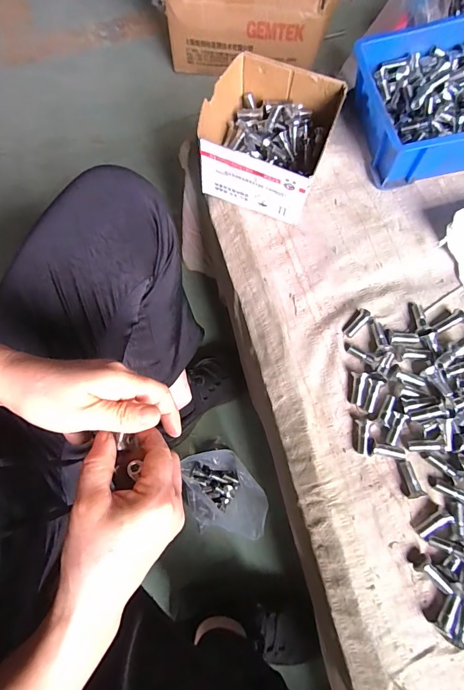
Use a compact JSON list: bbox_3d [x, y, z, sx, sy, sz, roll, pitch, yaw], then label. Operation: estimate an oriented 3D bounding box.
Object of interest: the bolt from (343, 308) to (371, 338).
[{"bbox_3d":[0.141,-0.024,0.420,0.013,0.009,0.036,39,91,13],"label":"bolt"}]

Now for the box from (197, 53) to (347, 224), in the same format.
[{"bbox_3d":[0.042,-0.248,0.453,0.141,0.088,0.149,21,73,5],"label":"box"}]

